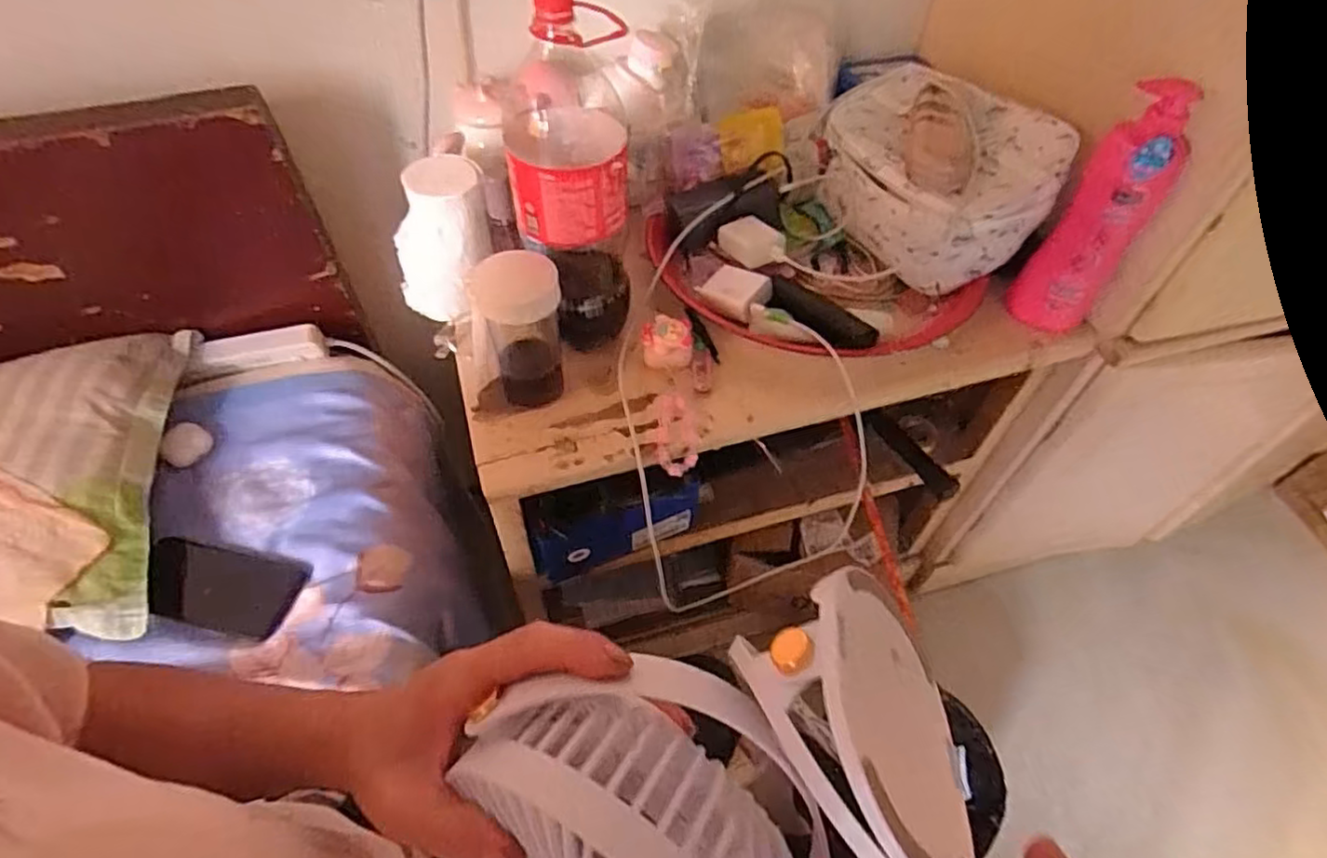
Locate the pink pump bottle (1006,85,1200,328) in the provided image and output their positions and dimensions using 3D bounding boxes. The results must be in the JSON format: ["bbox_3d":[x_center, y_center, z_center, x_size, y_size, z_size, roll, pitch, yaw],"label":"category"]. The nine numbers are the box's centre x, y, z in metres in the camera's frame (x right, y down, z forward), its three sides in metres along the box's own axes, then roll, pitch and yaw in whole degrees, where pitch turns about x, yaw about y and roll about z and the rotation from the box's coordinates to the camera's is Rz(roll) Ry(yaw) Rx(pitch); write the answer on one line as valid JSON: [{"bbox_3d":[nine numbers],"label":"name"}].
[{"bbox_3d":[0.422,-0.200,0.638,0.076,0.234,0.049,28,57,17],"label":"pink pump bottle"}]

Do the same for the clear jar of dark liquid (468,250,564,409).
[{"bbox_3d":[-0.132,-0.086,0.622,0.071,0.148,0.070,1,53,-2],"label":"clear jar of dark liquid"}]

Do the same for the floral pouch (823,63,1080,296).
[{"bbox_3d":[0.290,-0.272,0.717,0.231,0.144,0.153,32,58,20],"label":"floral pouch"}]

